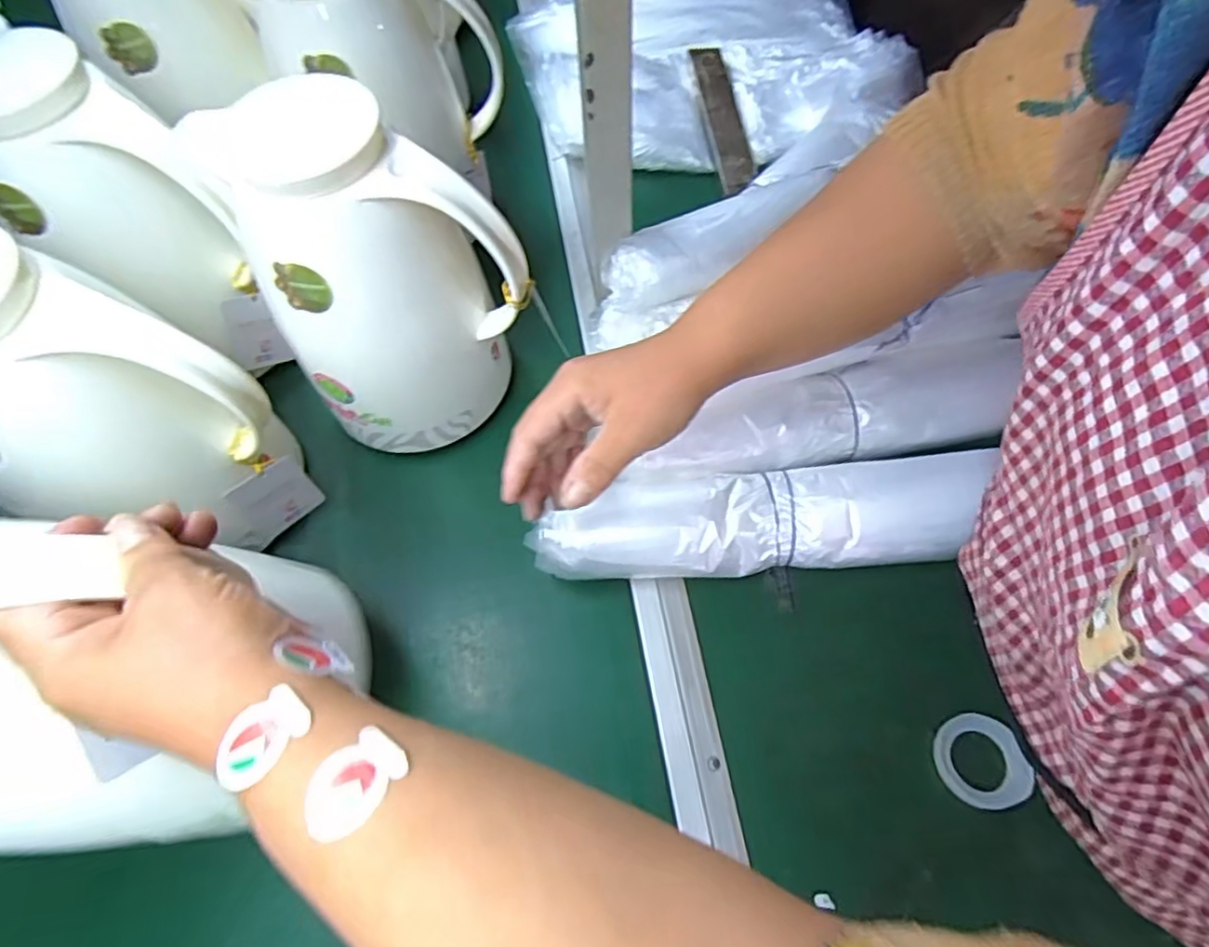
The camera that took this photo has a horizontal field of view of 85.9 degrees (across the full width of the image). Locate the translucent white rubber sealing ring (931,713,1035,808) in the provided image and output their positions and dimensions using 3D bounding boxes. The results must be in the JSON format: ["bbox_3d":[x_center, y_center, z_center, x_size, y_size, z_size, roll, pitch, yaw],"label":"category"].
[{"bbox_3d":[0.249,0.190,0.430,0.054,0.011,0.057,-1,63,3],"label":"translucent white rubber sealing ring"}]

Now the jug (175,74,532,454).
[{"bbox_3d":[-0.150,-0.135,0.464,0.160,0.258,0.130,-24,58,-15],"label":"jug"}]

